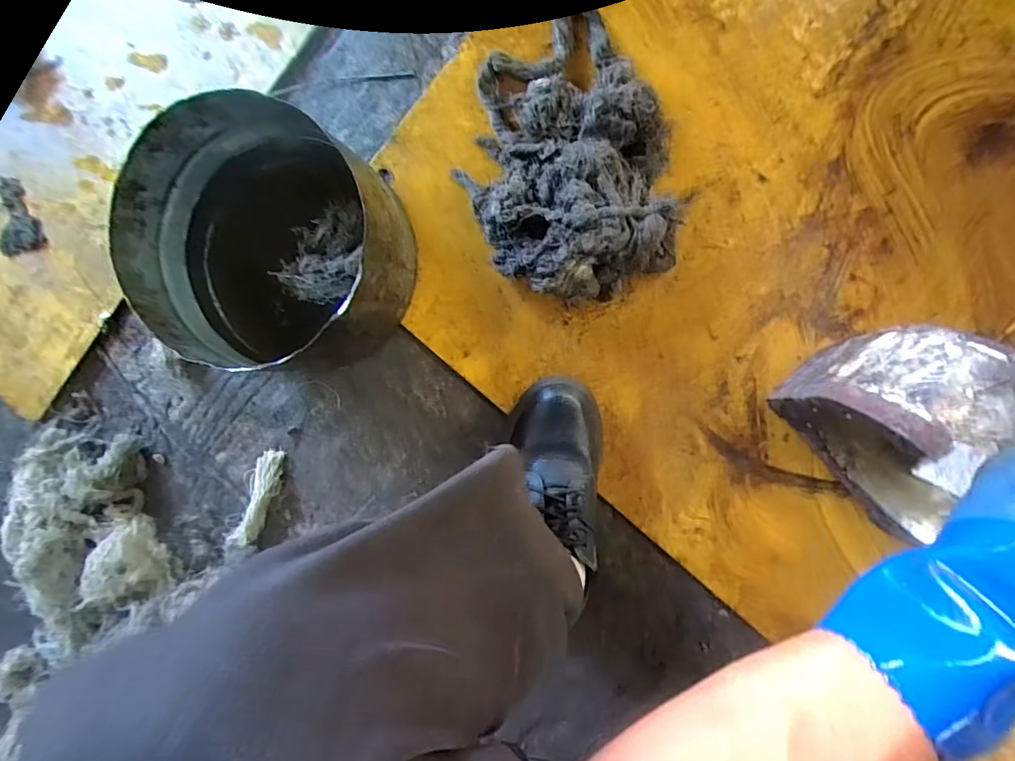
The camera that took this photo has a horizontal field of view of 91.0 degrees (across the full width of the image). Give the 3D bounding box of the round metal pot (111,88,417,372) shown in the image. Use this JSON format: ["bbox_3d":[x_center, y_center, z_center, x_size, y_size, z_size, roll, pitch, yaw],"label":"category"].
[{"bbox_3d":[-0.233,-0.131,0.503,0.247,0.137,0.234,0,93,4],"label":"round metal pot"}]

